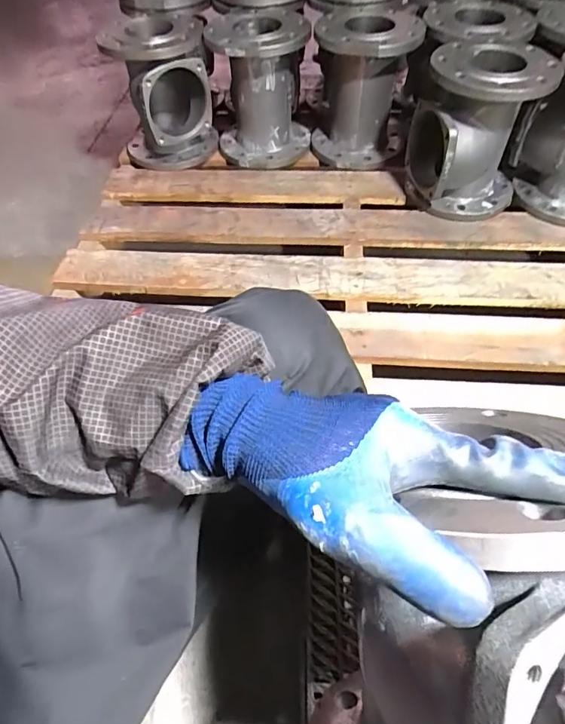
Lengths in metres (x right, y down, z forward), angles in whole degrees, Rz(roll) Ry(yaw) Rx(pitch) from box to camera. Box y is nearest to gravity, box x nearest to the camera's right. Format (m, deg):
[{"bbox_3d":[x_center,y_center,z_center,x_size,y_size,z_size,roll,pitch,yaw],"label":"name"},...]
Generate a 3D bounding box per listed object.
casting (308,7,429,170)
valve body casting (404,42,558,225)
[{"bbox_3d":[0.166,-0.567,0.972,0.196,0.263,0.198,6,54,7],"label":"casting"},{"bbox_3d":[0.346,-0.412,0.849,0.208,0.246,0.190,9,54,9],"label":"valve body casting"}]

